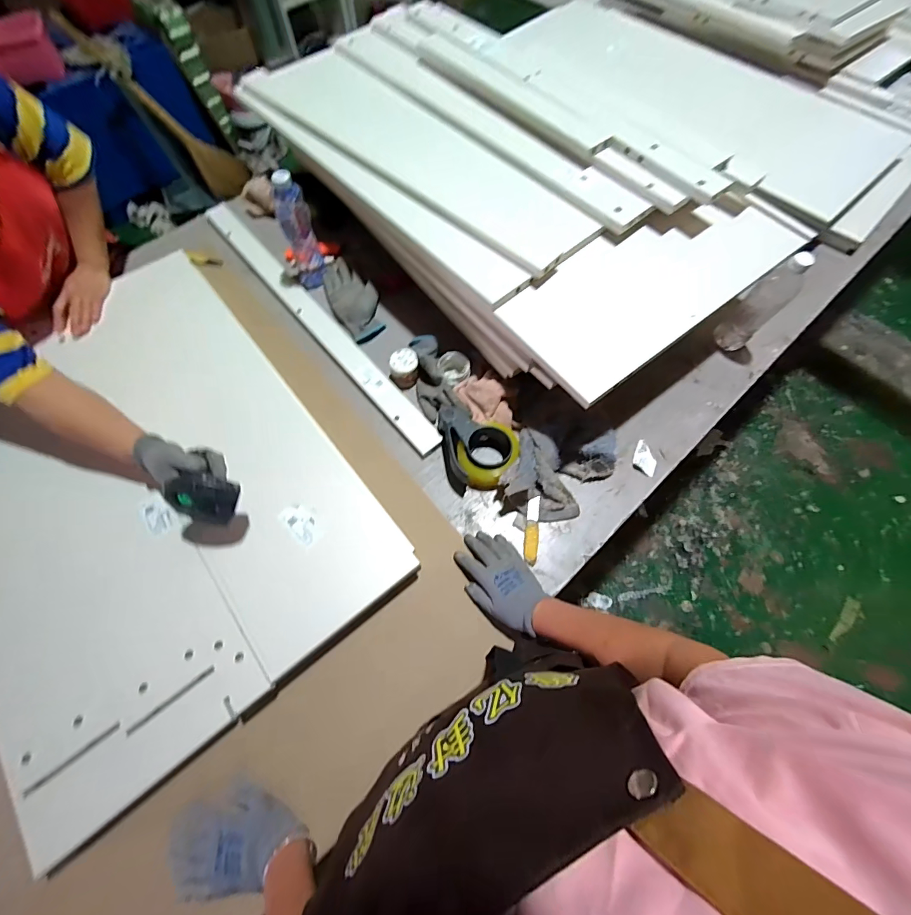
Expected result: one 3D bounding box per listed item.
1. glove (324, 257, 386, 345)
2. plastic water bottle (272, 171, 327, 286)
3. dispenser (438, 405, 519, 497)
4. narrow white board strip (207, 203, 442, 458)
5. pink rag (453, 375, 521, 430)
[{"bbox_3d":[-0.221,-0.345,0.878,0.095,0.018,0.222,-30,69,-12],"label":"glove"},{"bbox_3d":[-0.316,-0.454,0.830,0.064,0.204,0.059,-22,67,-9],"label":"plastic water bottle"},{"bbox_3d":[0.041,-0.020,0.739,0.125,0.060,0.147,-10,66,-4],"label":"dispenser"},{"bbox_3d":[-0.301,-0.298,0.871,0.068,0.015,0.798,-37,73,-20],"label":"narrow white board strip"},{"bbox_3d":[0.062,-0.104,0.770,0.086,0.039,0.126,-25,68,-10],"label":"pink rag"}]

